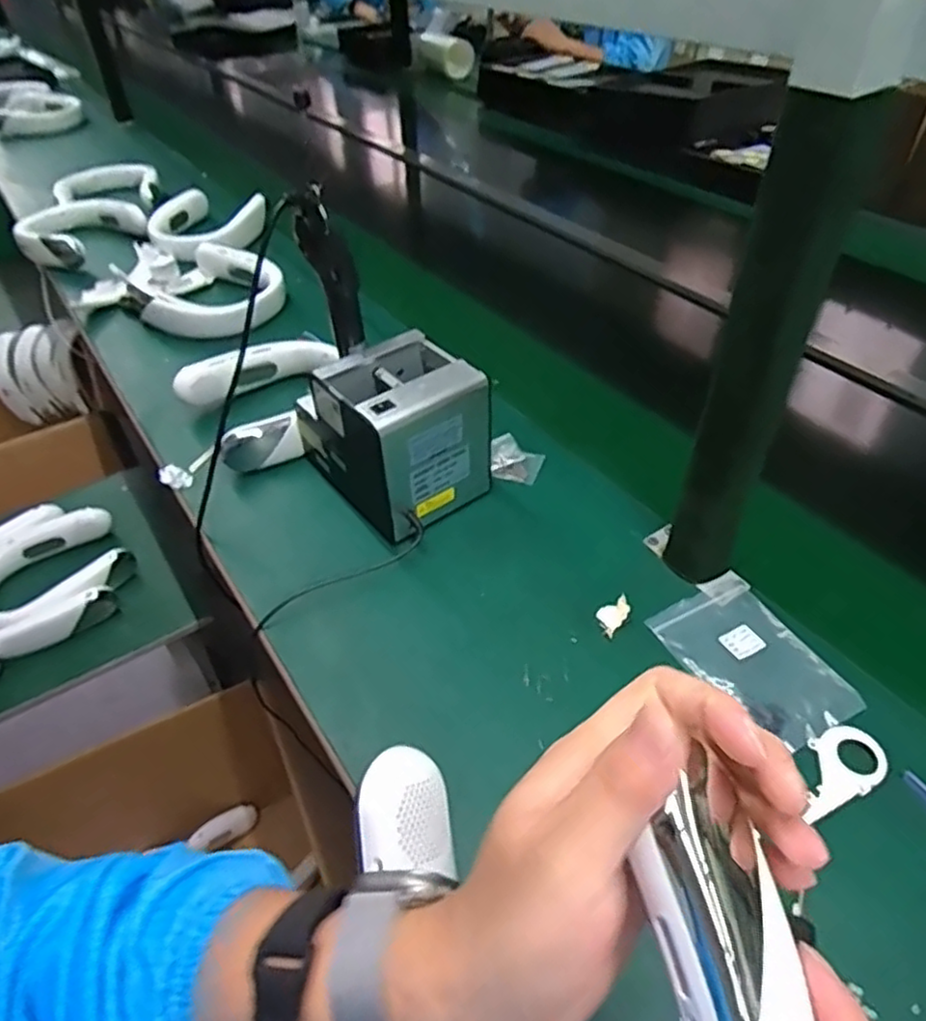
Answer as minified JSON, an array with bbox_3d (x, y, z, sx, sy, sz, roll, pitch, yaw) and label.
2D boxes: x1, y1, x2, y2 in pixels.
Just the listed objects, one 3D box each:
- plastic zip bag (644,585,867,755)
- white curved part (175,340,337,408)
[{"bbox_3d":[0.240,0.125,0.560,0.097,0.008,0.146,-24,47,-14],"label":"plastic zip bag"},{"bbox_3d":[-0.261,-0.177,0.863,0.202,0.073,0.035,-29,50,-23],"label":"white curved part"}]

